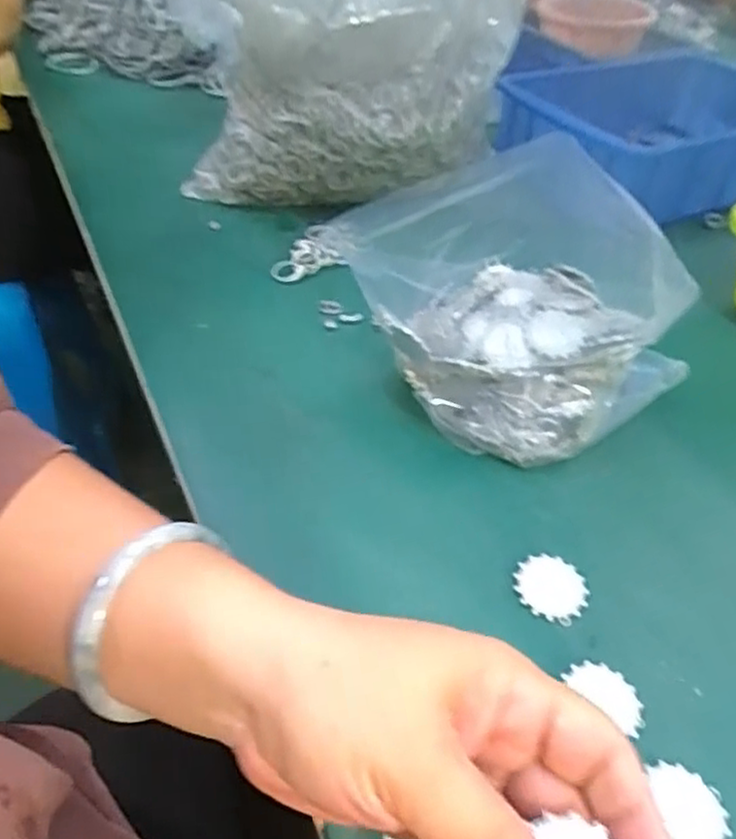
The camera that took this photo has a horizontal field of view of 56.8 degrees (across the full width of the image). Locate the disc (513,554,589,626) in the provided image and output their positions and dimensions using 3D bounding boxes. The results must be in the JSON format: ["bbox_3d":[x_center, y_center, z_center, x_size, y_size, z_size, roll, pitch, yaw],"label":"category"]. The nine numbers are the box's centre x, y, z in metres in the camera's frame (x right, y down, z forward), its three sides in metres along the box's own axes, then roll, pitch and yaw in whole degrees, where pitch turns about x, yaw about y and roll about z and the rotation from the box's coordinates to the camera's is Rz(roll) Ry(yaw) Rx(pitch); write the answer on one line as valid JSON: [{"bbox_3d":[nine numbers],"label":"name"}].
[{"bbox_3d":[0.090,0.083,0.336,0.033,0.004,0.035,3,49,-3],"label":"disc"}]

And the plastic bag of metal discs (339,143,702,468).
[{"bbox_3d":[0.097,-0.072,0.406,0.172,0.143,0.133,25,47,23],"label":"plastic bag of metal discs"}]

